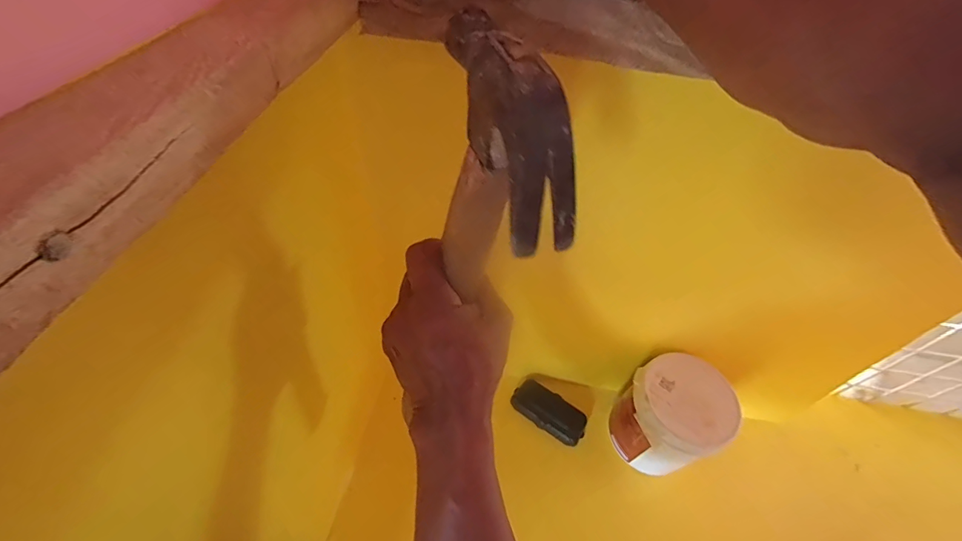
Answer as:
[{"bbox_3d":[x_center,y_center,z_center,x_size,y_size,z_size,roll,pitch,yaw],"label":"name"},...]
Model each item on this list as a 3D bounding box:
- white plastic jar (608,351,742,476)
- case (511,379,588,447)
[{"bbox_3d":[0.228,0.190,0.530,0.130,0.131,0.114,-19,53,-21],"label":"white plastic jar"},{"bbox_3d":[0.098,0.198,0.604,0.107,0.024,0.052,27,52,17],"label":"case"}]

